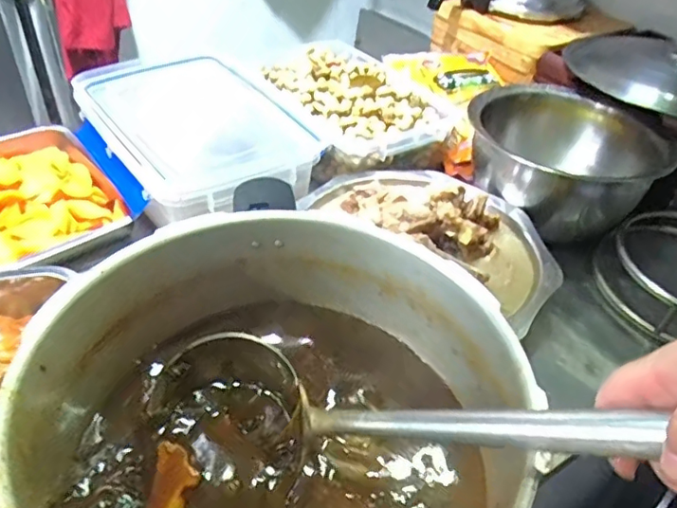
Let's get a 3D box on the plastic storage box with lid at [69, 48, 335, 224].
[{"bbox_3d":[-0.199,-0.164,0.799,0.258,0.110,0.350,-22,46,-29],"label":"plastic storage box with lid"}]

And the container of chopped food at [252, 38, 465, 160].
[{"bbox_3d":[0.012,-0.254,0.926,0.266,0.085,0.333,-25,48,-32],"label":"container of chopped food"}]

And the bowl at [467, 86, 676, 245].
[{"bbox_3d":[0.319,-0.142,0.821,0.263,0.118,0.263,3,39,-3],"label":"bowl"}]

